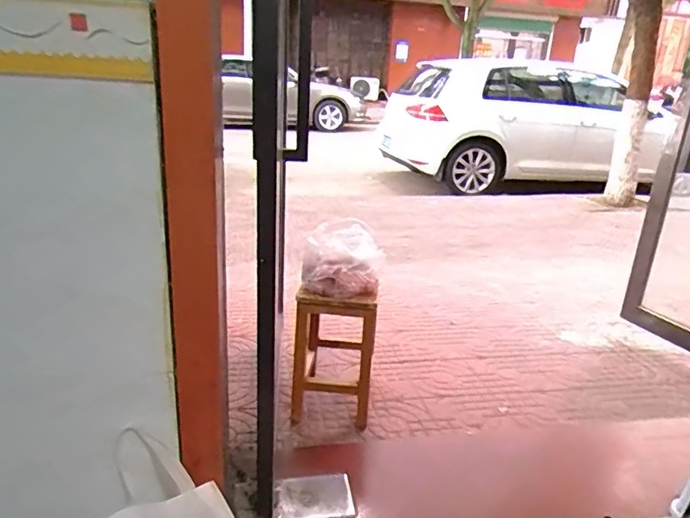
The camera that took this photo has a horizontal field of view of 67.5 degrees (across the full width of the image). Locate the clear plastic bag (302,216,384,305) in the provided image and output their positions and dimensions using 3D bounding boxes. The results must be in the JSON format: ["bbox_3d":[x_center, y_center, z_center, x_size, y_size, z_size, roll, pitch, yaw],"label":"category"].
[{"bbox_3d":[-0.002,0.000,1.456,0.211,0.152,0.208,5,20,5],"label":"clear plastic bag"}]

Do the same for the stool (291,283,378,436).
[{"bbox_3d":[-0.030,0.251,1.527,0.222,0.379,0.266,4,20,1],"label":"stool"}]

